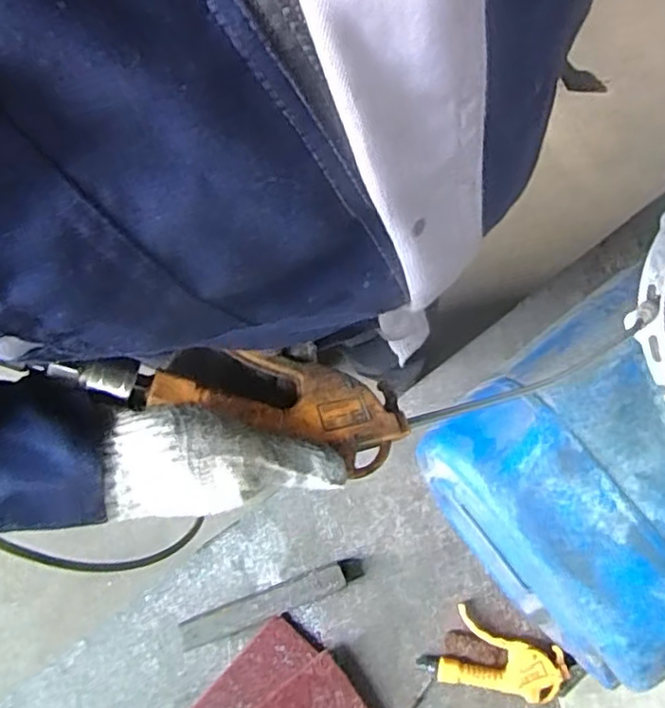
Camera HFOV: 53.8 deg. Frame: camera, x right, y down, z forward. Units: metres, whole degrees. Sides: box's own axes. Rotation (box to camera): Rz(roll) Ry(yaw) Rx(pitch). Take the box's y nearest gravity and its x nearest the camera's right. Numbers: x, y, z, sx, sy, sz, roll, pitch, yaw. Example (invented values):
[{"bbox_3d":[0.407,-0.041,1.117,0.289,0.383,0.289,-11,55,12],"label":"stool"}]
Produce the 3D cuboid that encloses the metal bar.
[{"bbox_3d":[-0.072,0.283,0.744,0.219,0.036,0.032,-22,78,-5],"label":"metal bar"}]

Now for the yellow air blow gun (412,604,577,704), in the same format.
[{"bbox_3d":[0.183,0.342,0.732,0.152,0.029,0.078,19,78,4],"label":"yellow air blow gun"}]

